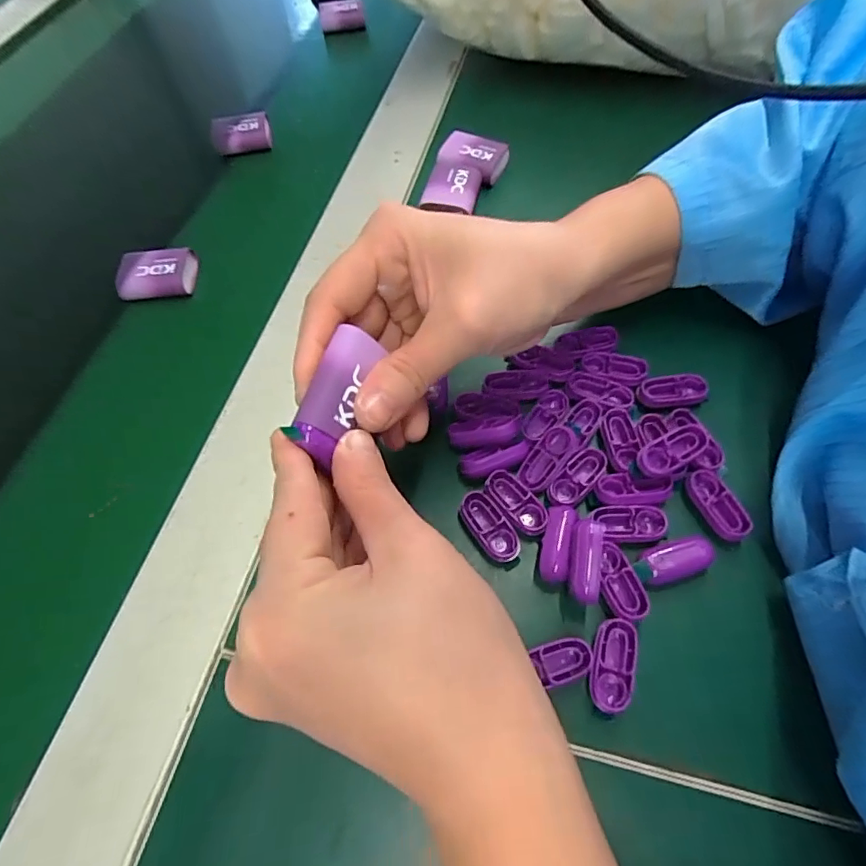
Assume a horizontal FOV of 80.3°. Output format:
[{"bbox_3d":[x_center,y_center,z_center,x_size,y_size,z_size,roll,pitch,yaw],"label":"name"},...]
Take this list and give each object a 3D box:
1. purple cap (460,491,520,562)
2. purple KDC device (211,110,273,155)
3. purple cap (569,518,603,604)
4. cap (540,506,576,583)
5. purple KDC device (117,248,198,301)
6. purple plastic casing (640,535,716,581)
[{"bbox_3d":[0.026,0.042,0.231,0.017,0.007,0.033,-32,64,-13],"label":"purple cap"},{"bbox_3d":[-0.148,-0.232,0.396,0.044,0.015,0.029,-12,61,-3],"label":"purple KDC device"},{"bbox_3d":[0.063,0.053,0.212,0.011,0.009,0.033,5,77,7],"label":"purple cap"},{"bbox_3d":[0.054,0.048,0.223,0.012,0.007,0.032,10,62,10],"label":"cap"},{"bbox_3d":[-0.175,-0.101,0.323,0.047,0.013,0.032,-7,61,0],"label":"purple KDC device"},{"bbox_3d":[0.105,0.053,0.220,0.030,0.006,0.016,-16,61,-5],"label":"purple plastic casing"}]

